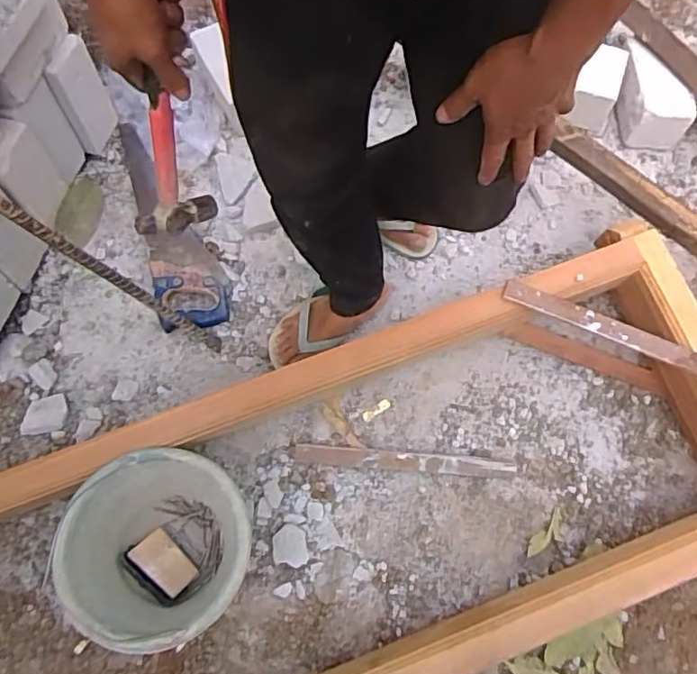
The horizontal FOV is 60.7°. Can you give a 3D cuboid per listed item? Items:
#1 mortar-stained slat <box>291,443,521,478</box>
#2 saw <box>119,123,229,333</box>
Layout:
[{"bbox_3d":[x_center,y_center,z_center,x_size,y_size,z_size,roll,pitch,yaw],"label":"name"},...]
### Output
[{"bbox_3d":[0.096,0.212,1.023,0.377,0.023,0.033,4,74,2],"label":"mortar-stained slat"},{"bbox_3d":[-0.340,-0.225,1.147,0.130,0.040,0.452,-16,75,-4],"label":"saw"}]

